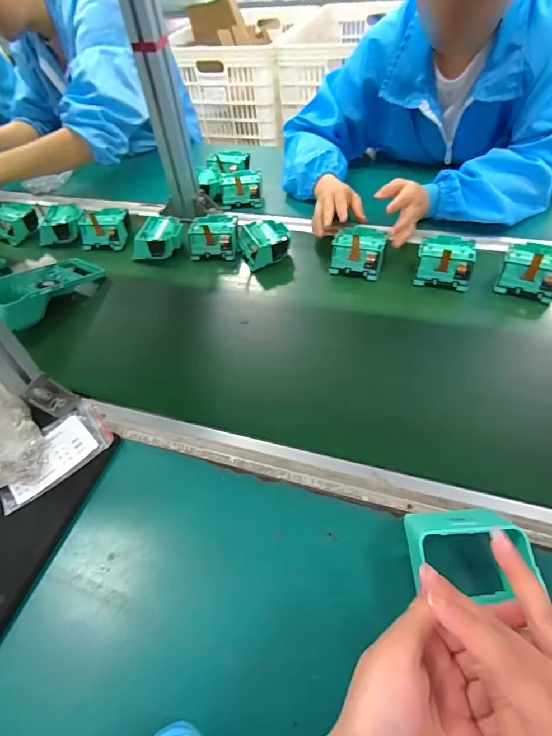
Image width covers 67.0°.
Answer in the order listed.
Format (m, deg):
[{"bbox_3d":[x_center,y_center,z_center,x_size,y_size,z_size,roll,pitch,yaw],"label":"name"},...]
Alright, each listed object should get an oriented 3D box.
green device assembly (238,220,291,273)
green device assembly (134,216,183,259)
[{"bbox_3d":[-0.017,-0.202,0.672,0.077,0.041,0.081,-15,48,-7],"label":"green device assembly"},{"bbox_3d":[-0.195,-0.221,0.703,0.075,0.036,0.080,6,49,11],"label":"green device assembly"}]

